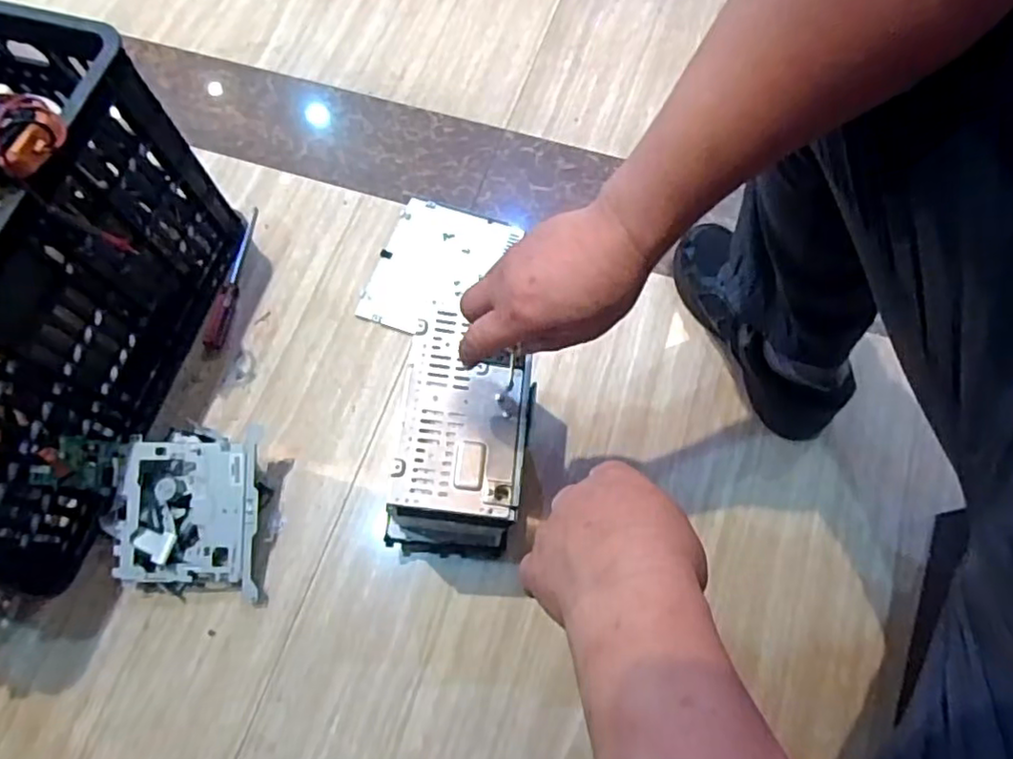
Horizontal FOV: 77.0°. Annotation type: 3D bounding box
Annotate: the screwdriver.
[{"bbox_3d":[-0.334,-0.127,0.778,0.020,0.024,0.193,6,70,5],"label":"screwdriver"}]

